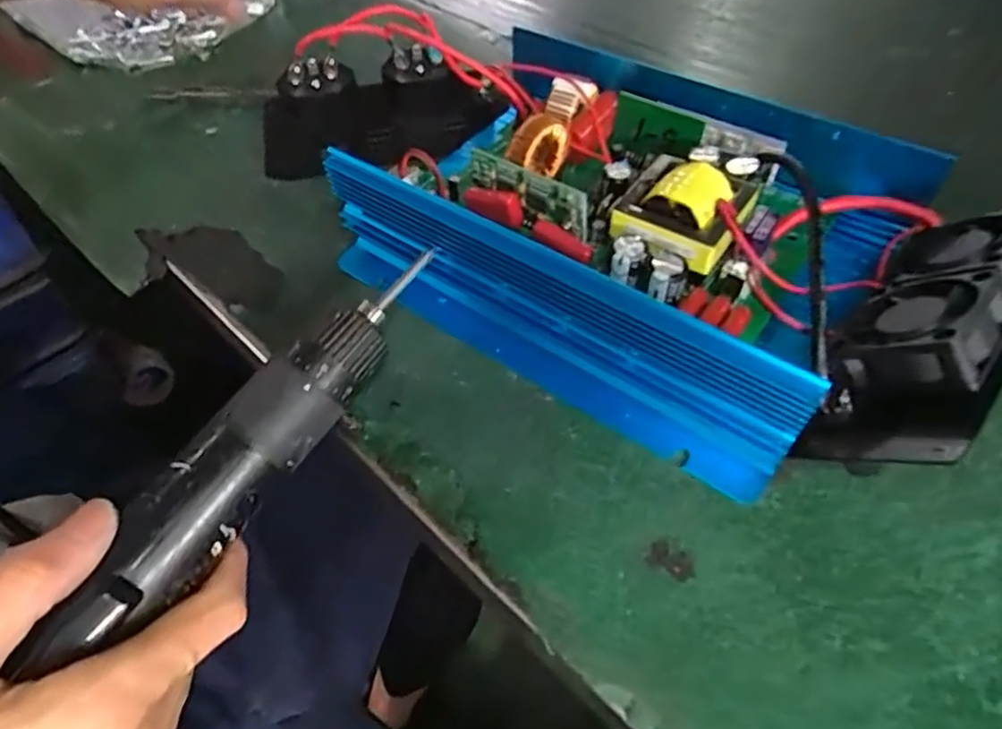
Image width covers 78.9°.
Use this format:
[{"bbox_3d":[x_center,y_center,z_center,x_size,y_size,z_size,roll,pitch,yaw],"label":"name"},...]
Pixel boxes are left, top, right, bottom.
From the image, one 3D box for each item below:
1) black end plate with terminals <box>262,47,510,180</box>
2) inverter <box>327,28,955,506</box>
[{"bbox_3d":[-0.066,-0.144,0.338,0.130,0.048,0.047,-3,52,0],"label":"black end plate with terminals"},{"bbox_3d":[0.049,-0.064,0.267,0.205,0.057,0.152,30,59,23],"label":"inverter"}]

